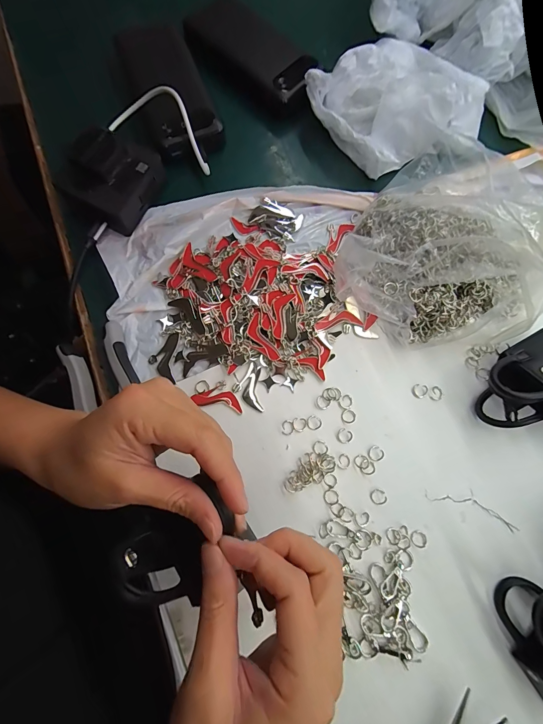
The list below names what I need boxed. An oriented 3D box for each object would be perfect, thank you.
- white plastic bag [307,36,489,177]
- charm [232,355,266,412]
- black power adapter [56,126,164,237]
[{"bbox_3d":[0.125,-0.265,0.328,0.142,0.054,0.135,-35,82,-8],"label":"white plastic bag"},{"bbox_3d":[-0.020,0.018,0.294,0.027,0.004,0.048,4,79,-1],"label":"charm"},{"bbox_3d":[-0.149,-0.176,0.306,0.067,0.046,0.077,32,80,5],"label":"black power adapter"}]

